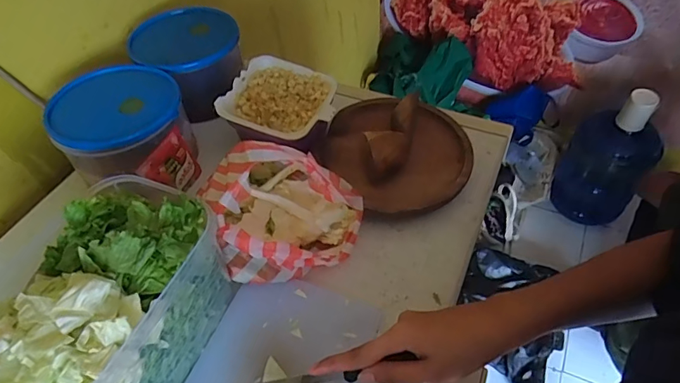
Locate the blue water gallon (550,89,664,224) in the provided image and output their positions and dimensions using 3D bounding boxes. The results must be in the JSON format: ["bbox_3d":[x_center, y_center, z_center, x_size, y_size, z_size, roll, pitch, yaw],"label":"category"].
[{"bbox_3d":[0.915,-0.123,1.563,0.241,0.536,0.315,23,58,21],"label":"blue water gallon"}]

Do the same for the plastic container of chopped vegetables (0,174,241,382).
[{"bbox_3d":[-0.195,0.100,0.385,0.127,0.125,0.202,16,56,18],"label":"plastic container of chopped vegetables"}]

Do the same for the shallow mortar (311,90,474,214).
[{"bbox_3d":[0.071,-0.060,0.557,0.171,0.051,0.181,-3,52,4],"label":"shallow mortar"}]

